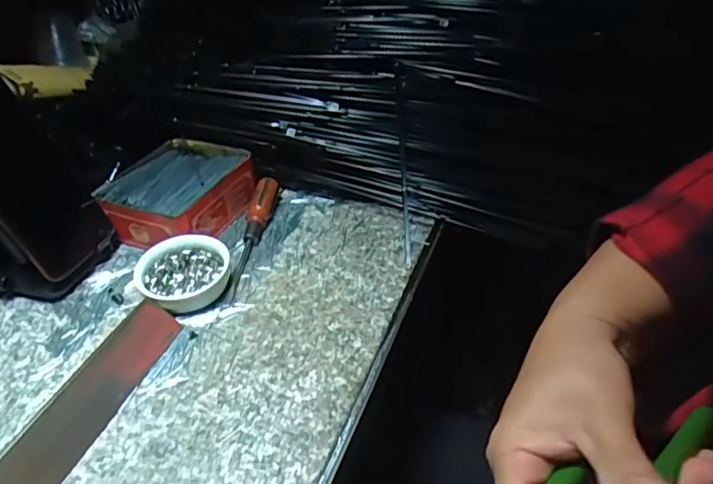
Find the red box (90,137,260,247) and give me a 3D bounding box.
[{"bbox_3d":[-0.164,-0.045,0.499,0.105,0.043,0.123,13,41,18],"label":"red box"}]

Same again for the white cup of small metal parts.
[{"bbox_3d":[-0.137,0.026,0.426,0.070,0.028,0.066,-2,39,1],"label":"white cup of small metal parts"}]

